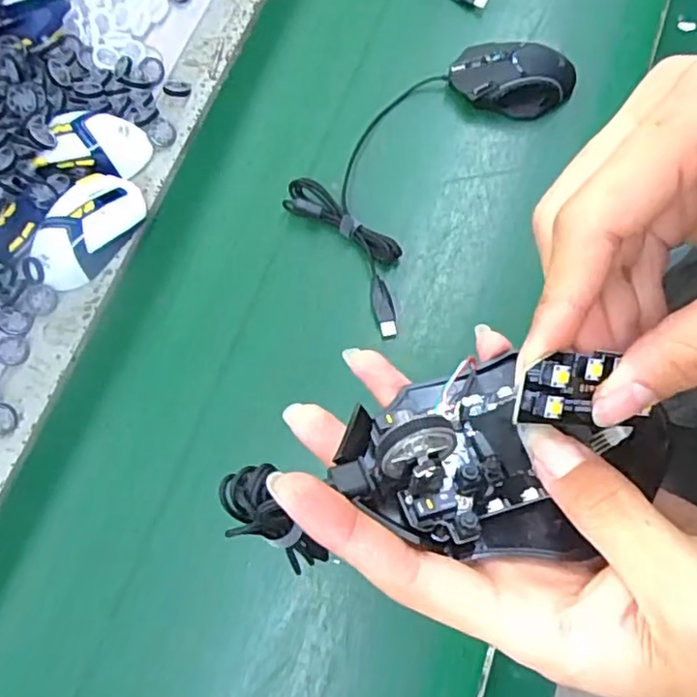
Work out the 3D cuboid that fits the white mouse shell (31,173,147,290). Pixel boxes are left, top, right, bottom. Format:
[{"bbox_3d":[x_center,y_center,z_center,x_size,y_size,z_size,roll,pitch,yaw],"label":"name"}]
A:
[{"bbox_3d":[-0.236,-0.109,0.564,0.062,0.035,0.119,34,75,12],"label":"white mouse shell"}]

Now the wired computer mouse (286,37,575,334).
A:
[{"bbox_3d":[0.069,-0.183,0.583,0.150,0.035,0.319,35,75,12],"label":"wired computer mouse"}]

